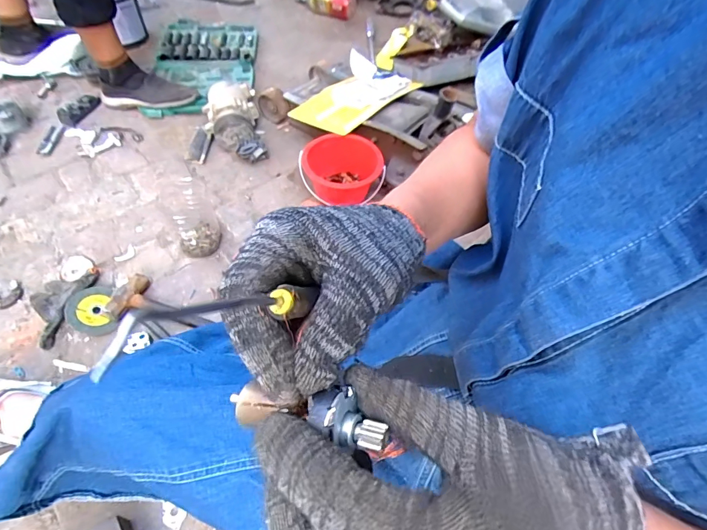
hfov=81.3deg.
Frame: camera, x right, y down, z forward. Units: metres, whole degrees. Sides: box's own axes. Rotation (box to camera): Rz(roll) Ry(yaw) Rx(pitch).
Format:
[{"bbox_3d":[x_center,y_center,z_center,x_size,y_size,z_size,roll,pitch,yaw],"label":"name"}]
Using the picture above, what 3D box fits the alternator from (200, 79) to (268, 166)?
[{"bbox_3d":[-0.303,-0.362,1.046,0.137,0.145,0.158,-14,56,-14],"label":"alternator"}]

